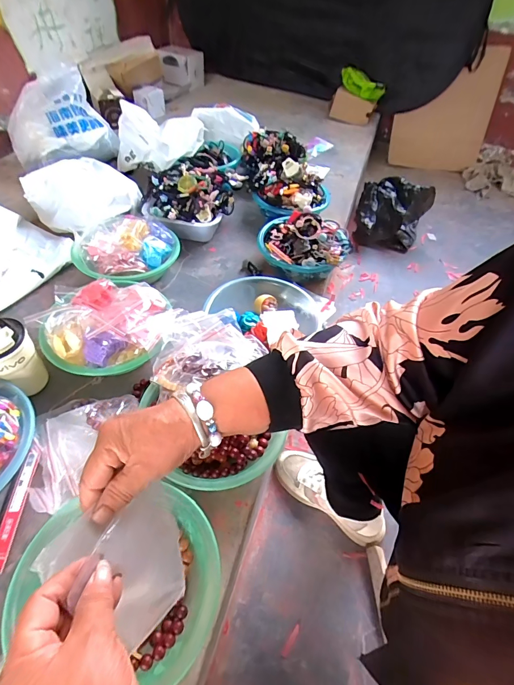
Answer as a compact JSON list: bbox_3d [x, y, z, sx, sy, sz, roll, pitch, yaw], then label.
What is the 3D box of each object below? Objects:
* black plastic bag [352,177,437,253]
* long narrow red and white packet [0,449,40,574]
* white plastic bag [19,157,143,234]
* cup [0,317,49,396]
[{"bbox_3d":[0.506,-0.493,1.361,0.254,0.189,0.254,19,51,12],"label":"black plastic bag"},{"bbox_3d":[-0.356,0.242,0.527,0.025,0.009,0.167,0,51,-5],"label":"long narrow red and white packet"},{"bbox_3d":[-0.469,-0.420,0.983,0.280,0.096,0.268,-29,57,-25],"label":"white plastic bag"},{"bbox_3d":[-0.419,0.032,0.613,0.087,0.146,0.082,2,50,-2],"label":"cup"}]

